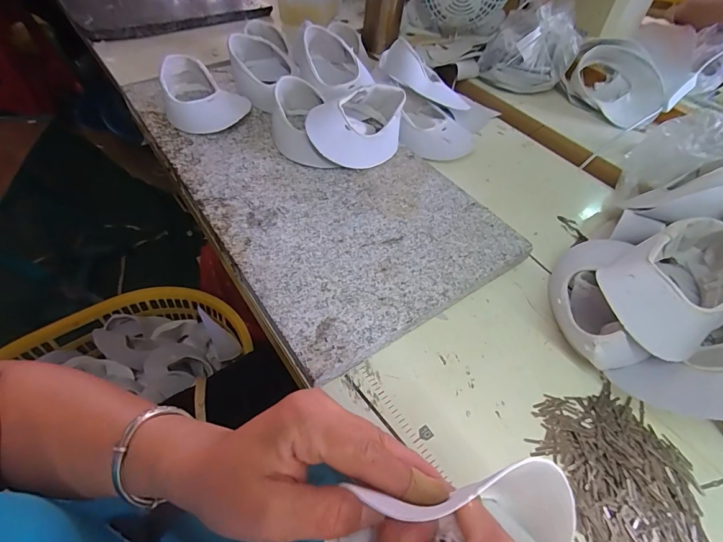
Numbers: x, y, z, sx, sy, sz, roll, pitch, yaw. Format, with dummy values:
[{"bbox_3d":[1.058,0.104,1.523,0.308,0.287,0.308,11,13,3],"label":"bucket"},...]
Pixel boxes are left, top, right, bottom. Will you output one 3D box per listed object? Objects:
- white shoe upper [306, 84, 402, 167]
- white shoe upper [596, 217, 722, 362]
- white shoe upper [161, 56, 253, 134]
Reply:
[{"bbox_3d":[-0.009,-0.205,0.535,0.127,0.059,0.138,7,51,0],"label":"white shoe upper"},{"bbox_3d":[0.286,0.011,0.347,0.151,0.055,0.097,-24,58,-23],"label":"white shoe upper"},{"bbox_3d":[-0.231,-0.260,0.561,0.116,0.047,0.140,-13,54,-16],"label":"white shoe upper"}]

